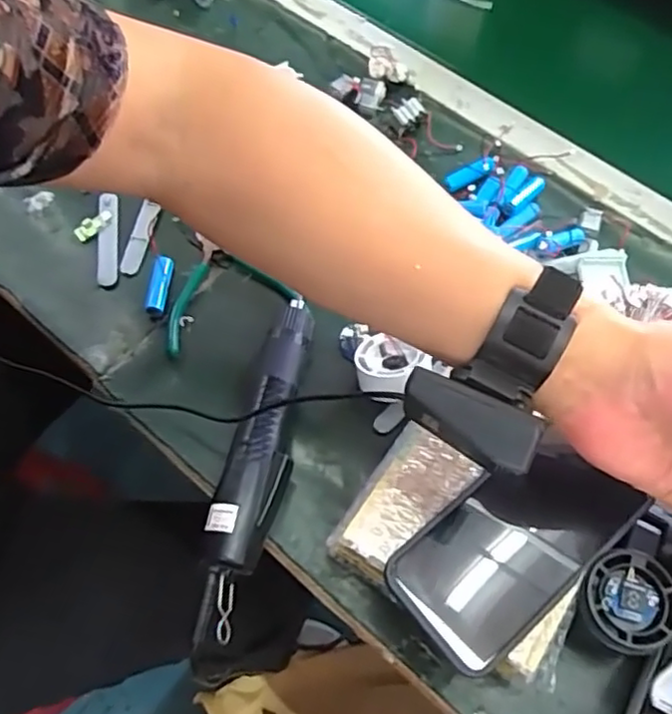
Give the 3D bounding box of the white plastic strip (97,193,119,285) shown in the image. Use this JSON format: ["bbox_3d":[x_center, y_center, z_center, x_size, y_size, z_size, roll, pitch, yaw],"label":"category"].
[{"bbox_3d":[-0.188,-0.095,0.542,0.018,0.004,0.083,-5,69,-3],"label":"white plastic strip"}]

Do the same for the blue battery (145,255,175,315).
[{"bbox_3d":[-0.139,-0.057,0.517,0.014,0.014,0.050,6,63,2],"label":"blue battery"}]

